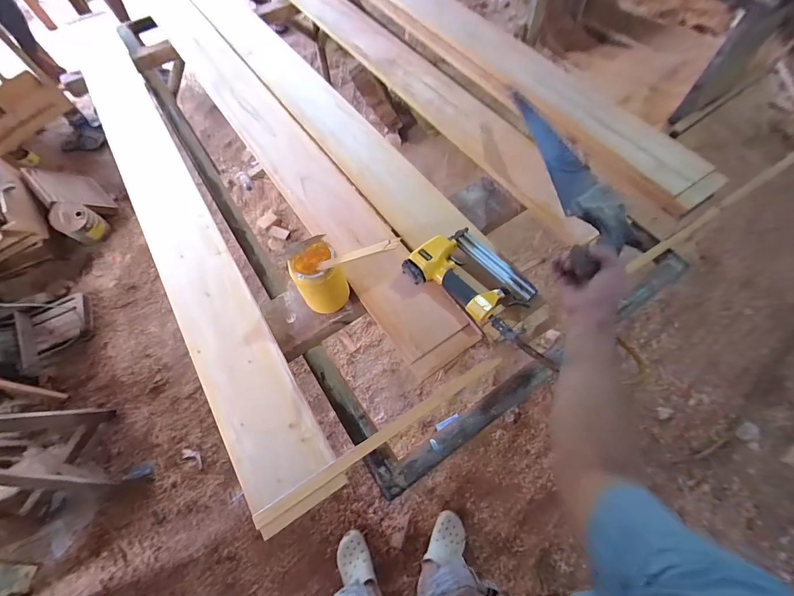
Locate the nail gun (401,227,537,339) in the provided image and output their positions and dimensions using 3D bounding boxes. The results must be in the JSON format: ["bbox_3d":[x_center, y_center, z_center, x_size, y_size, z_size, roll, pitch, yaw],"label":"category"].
[{"bbox_3d":[0.161,-0.041,0.717,0.250,0.064,0.167,38,71,20],"label":"nail gun"}]

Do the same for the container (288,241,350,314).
[{"bbox_3d":[-0.153,-0.037,0.705,0.091,0.148,0.102,-23,64,-9],"label":"container"}]

